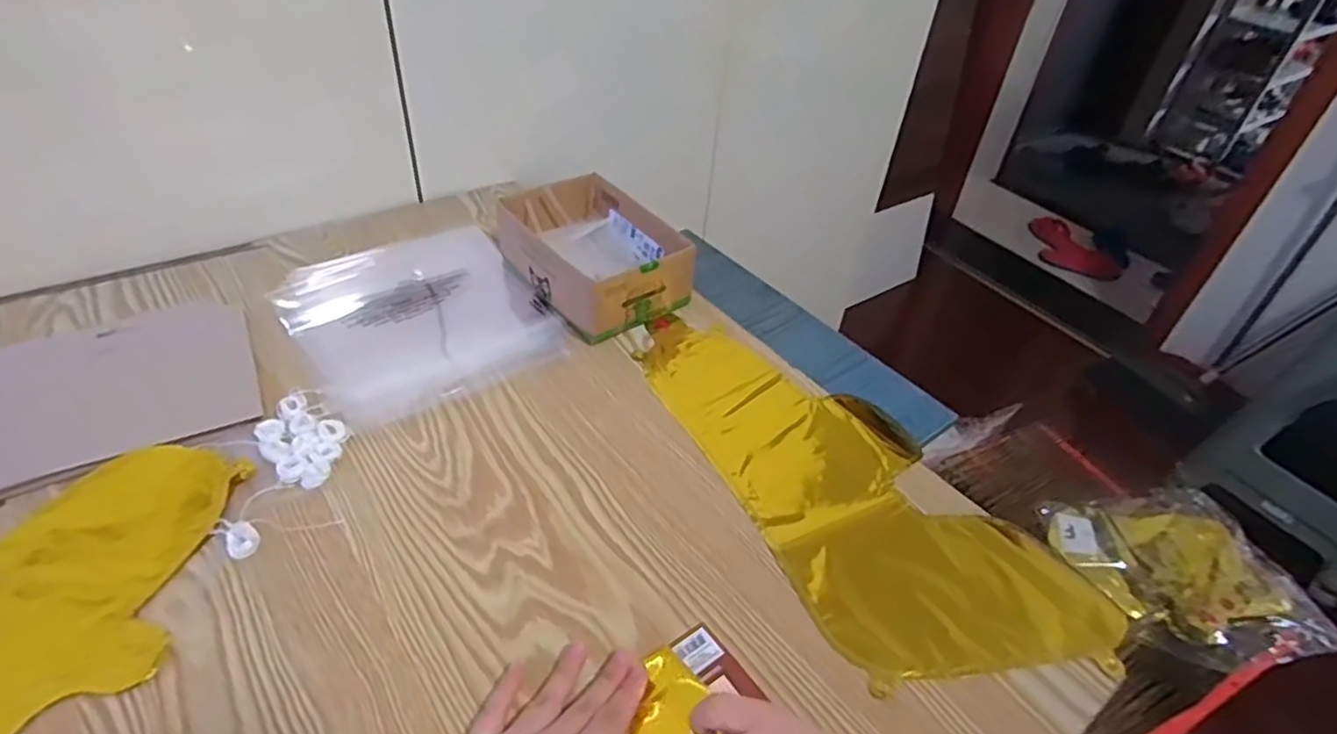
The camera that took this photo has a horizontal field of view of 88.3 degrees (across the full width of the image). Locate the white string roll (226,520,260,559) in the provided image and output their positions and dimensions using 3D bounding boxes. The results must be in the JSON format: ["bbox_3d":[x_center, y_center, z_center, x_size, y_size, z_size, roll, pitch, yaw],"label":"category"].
[{"bbox_3d":[-0.281,0.114,0.454,0.019,0.011,0.023,-30,52,-33],"label":"white string roll"}]

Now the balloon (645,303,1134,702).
[{"bbox_3d":[0.124,0.077,0.548,0.189,0.006,0.405,-22,48,-28],"label":"balloon"}]

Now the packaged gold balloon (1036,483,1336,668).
[{"bbox_3d":[0.562,0.217,0.749,0.211,0.027,0.212,-5,42,-11],"label":"packaged gold balloon"}]

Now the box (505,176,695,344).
[{"bbox_3d":[-0.074,-0.114,0.693,0.128,0.067,0.182,-24,49,-29],"label":"box"}]

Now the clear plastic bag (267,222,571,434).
[{"bbox_3d":[-0.238,-0.057,0.656,0.210,0.009,0.244,-23,49,-28],"label":"clear plastic bag"}]

